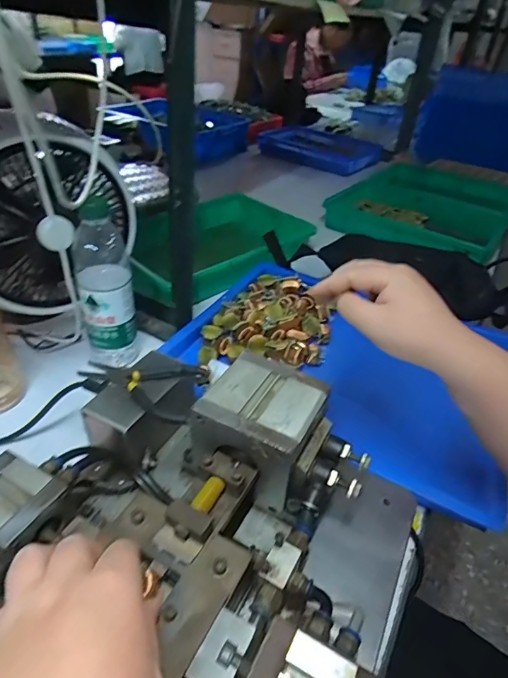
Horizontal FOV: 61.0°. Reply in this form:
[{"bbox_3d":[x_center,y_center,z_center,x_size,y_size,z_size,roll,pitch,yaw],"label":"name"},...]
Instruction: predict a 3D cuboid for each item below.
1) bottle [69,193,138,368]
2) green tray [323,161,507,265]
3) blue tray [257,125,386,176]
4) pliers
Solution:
[{"bbox_3d":[-0.193,-0.057,0.557,0.069,0.211,0.065,-5,39,-14],"label":"bottle"},{"bbox_3d":[0.442,-0.330,1.090,0.355,0.078,0.509,27,42,25],"label":"green tray"},{"bbox_3d":[0.226,-0.637,1.432,0.376,0.047,0.278,21,40,19],"label":"blue tray"},{"bbox_3d":[-0.115,0.047,0.412,0.121,0.017,0.071,9,38,4],"label":"pliers"}]

